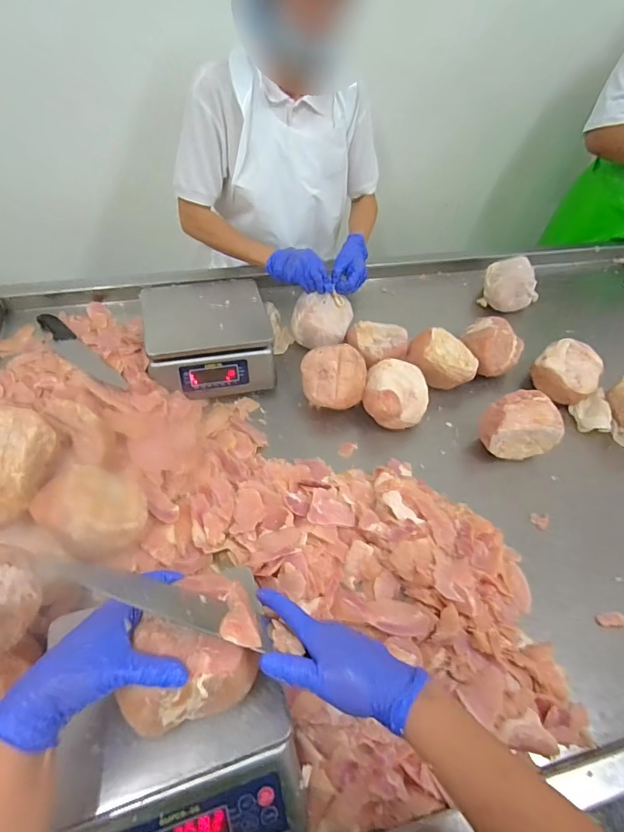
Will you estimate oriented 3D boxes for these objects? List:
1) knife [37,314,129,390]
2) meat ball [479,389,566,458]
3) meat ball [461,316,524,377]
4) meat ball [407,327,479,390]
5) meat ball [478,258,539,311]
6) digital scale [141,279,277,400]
[{"bbox_3d":[-0.441,-0.124,0.859,0.049,0.022,0.338,-33,46,-29],"label":"knife"},{"bbox_3d":[0.369,0.023,0.834,0.127,0.112,0.081,-6,51,-11],"label":"meat ball"},{"bbox_3d":[0.371,-0.136,0.973,0.117,0.091,0.115,3,50,-3],"label":"meat ball"},{"bbox_3d":[0.260,-0.106,0.932,0.138,0.093,0.093,16,50,8],"label":"meat ball"},{"bbox_3d":[0.476,-0.308,1.127,0.118,0.101,0.115,3,50,-3],"label":"meat ball"},{"bbox_3d":[-0.198,-0.152,0.891,0.225,0.099,0.218,-9,51,-14],"label":"digital scale"}]

